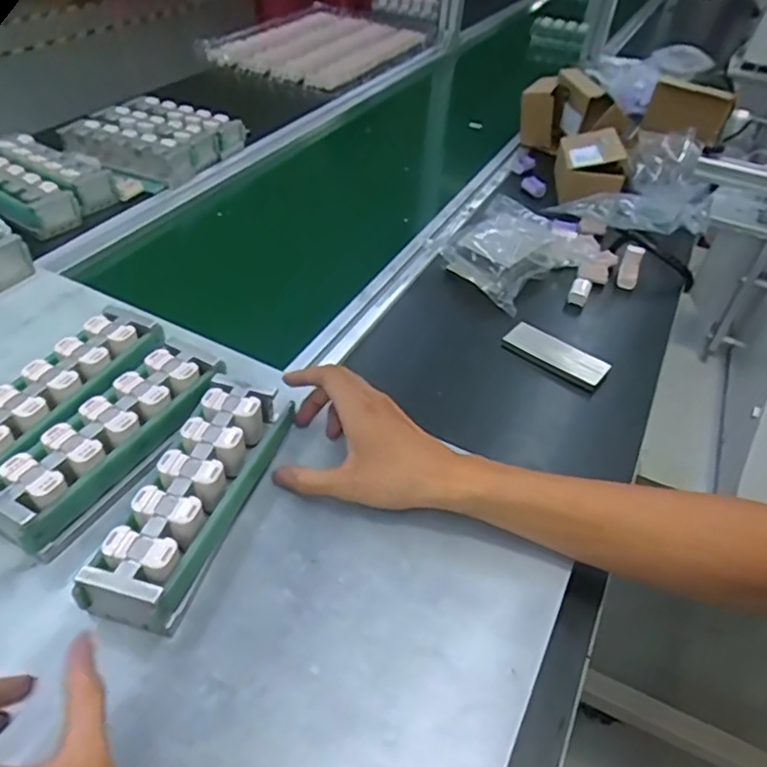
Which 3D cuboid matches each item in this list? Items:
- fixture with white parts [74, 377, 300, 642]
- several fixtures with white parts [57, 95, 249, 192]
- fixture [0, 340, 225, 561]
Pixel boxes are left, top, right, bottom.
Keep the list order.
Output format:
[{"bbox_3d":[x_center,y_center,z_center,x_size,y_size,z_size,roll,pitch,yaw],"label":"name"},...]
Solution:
[{"bbox_3d":[-0.131,0.076,0.430,0.063,0.048,0.192,15,44,10],"label":"fixture with white parts"},{"bbox_3d":[-0.349,-0.373,0.923,0.212,0.043,0.197,24,46,18],"label":"several fixtures with white parts"},{"bbox_3d":[-0.201,0.042,0.458,0.063,0.048,0.192,25,47,19],"label":"fixture"}]

